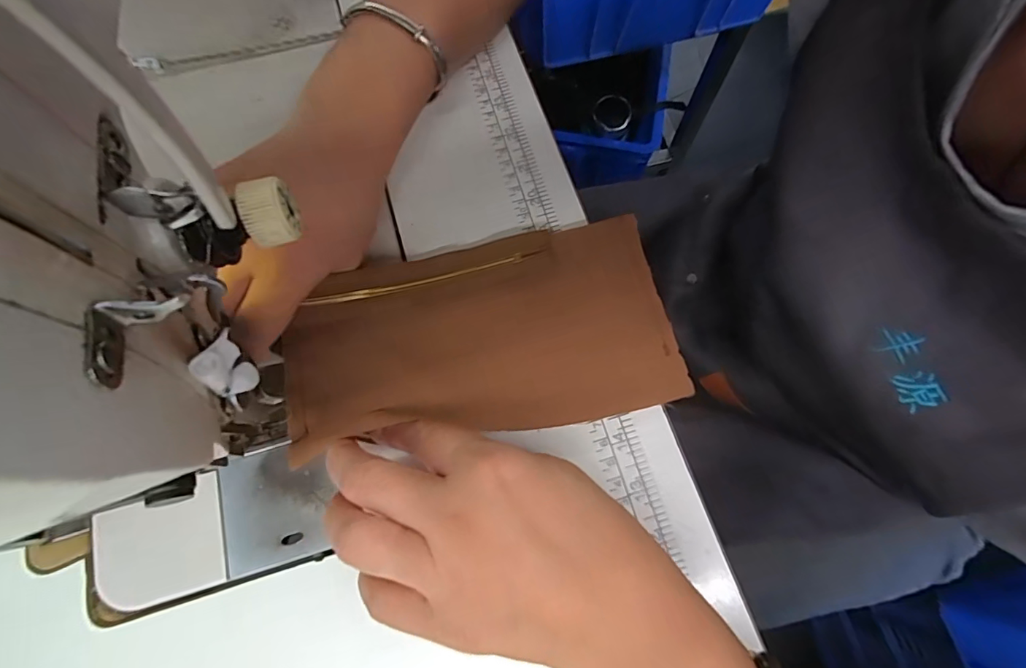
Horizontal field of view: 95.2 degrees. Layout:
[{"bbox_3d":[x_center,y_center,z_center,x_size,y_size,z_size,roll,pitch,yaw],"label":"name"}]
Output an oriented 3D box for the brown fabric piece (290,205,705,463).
[{"bbox_3d":[-0.017,-0.001,0.252,0.205,0.017,0.109,-10,72,-4],"label":"brown fabric piece"}]

